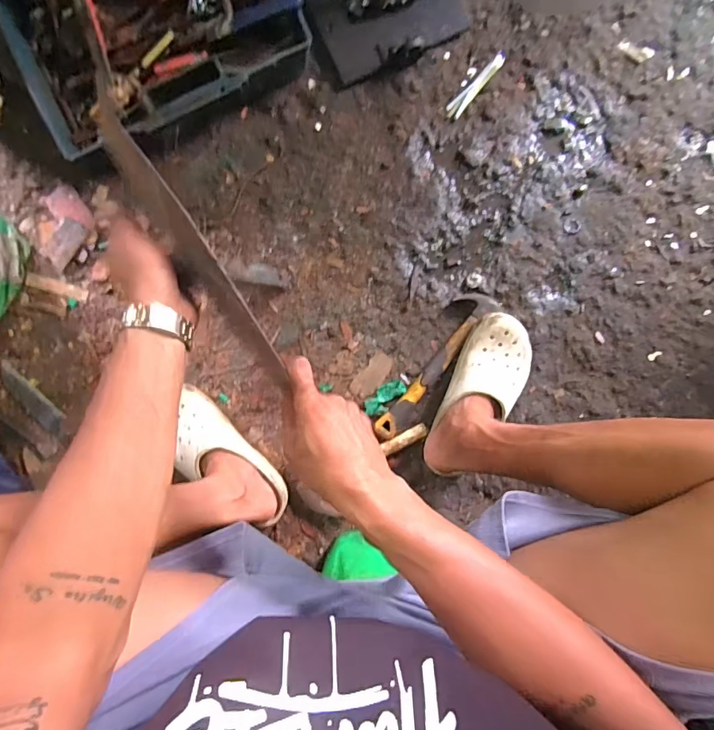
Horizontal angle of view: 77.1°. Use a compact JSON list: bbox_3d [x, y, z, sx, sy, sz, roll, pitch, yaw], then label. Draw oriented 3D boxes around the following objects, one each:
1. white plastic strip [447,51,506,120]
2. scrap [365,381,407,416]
[{"bbox_3d":[0.199,-0.466,0.744,0.027,0.014,0.122,45,104,1],"label":"white plastic strip"},{"bbox_3d":[0.046,0.052,0.725,0.072,0.016,0.033,-43,89,1],"label":"scrap"}]

